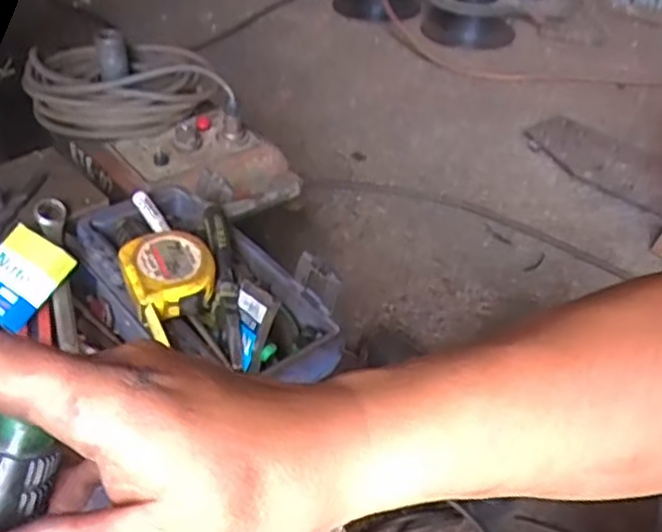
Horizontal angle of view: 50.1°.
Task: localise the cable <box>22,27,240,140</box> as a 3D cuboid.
[{"bbox_3d":[-0.262,-0.246,0.942,0.264,0.072,0.194,-4,40,-8],"label":"cable"}]

